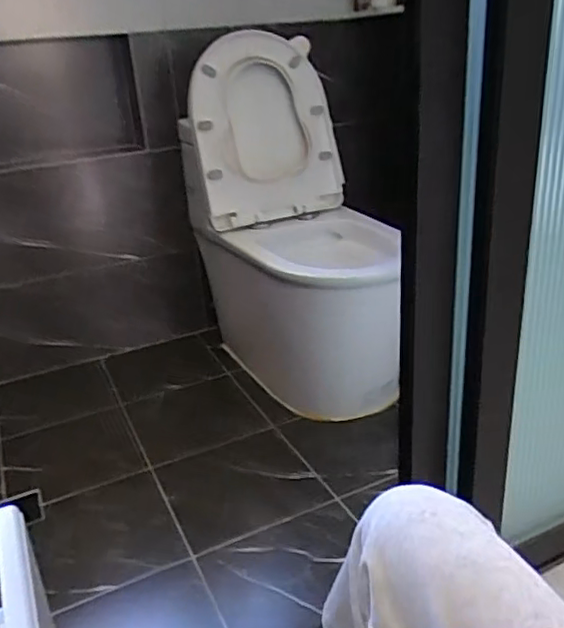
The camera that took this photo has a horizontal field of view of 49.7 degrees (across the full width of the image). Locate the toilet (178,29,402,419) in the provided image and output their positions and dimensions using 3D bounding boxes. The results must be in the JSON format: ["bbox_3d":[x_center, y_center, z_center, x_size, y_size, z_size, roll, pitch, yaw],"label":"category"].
[{"bbox_3d":[0.053,-0.233,1.554,0.434,0.825,0.756,-14,27,-21],"label":"toilet"}]

